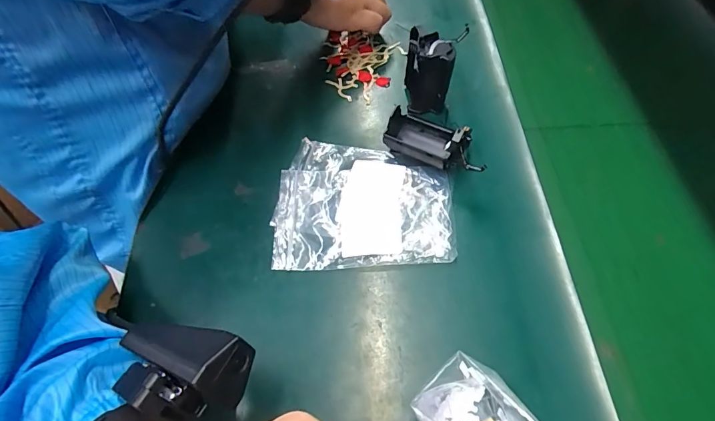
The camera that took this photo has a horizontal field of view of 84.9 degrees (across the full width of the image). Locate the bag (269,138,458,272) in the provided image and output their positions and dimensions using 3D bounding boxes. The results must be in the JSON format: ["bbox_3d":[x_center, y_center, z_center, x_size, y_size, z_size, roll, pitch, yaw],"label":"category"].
[{"bbox_3d":[0.005,-0.008,0.345,0.150,0.008,0.129,0,58,5],"label":"bag"}]

